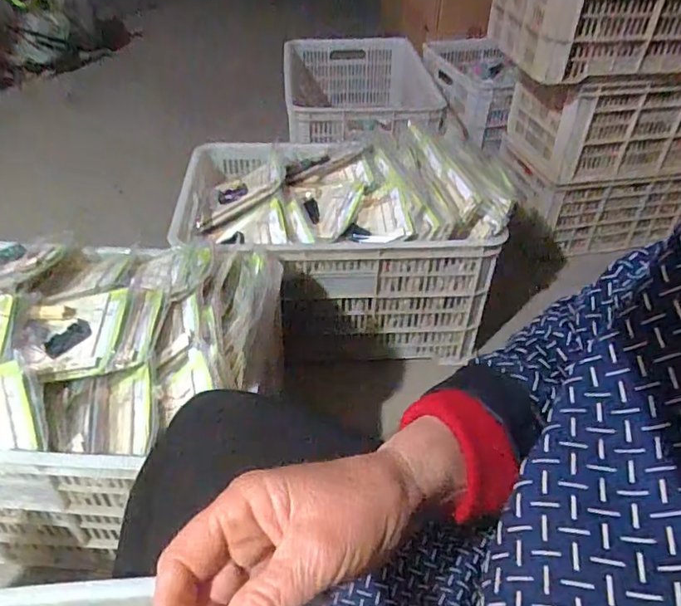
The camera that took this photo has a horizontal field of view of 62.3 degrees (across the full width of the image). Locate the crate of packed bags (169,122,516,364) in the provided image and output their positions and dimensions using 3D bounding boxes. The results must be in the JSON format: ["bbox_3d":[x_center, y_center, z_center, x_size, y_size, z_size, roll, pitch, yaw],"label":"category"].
[{"bbox_3d":[-0.017,-0.150,1.176,0.570,0.339,0.402,-2,40,-5],"label":"crate of packed bags"}]

